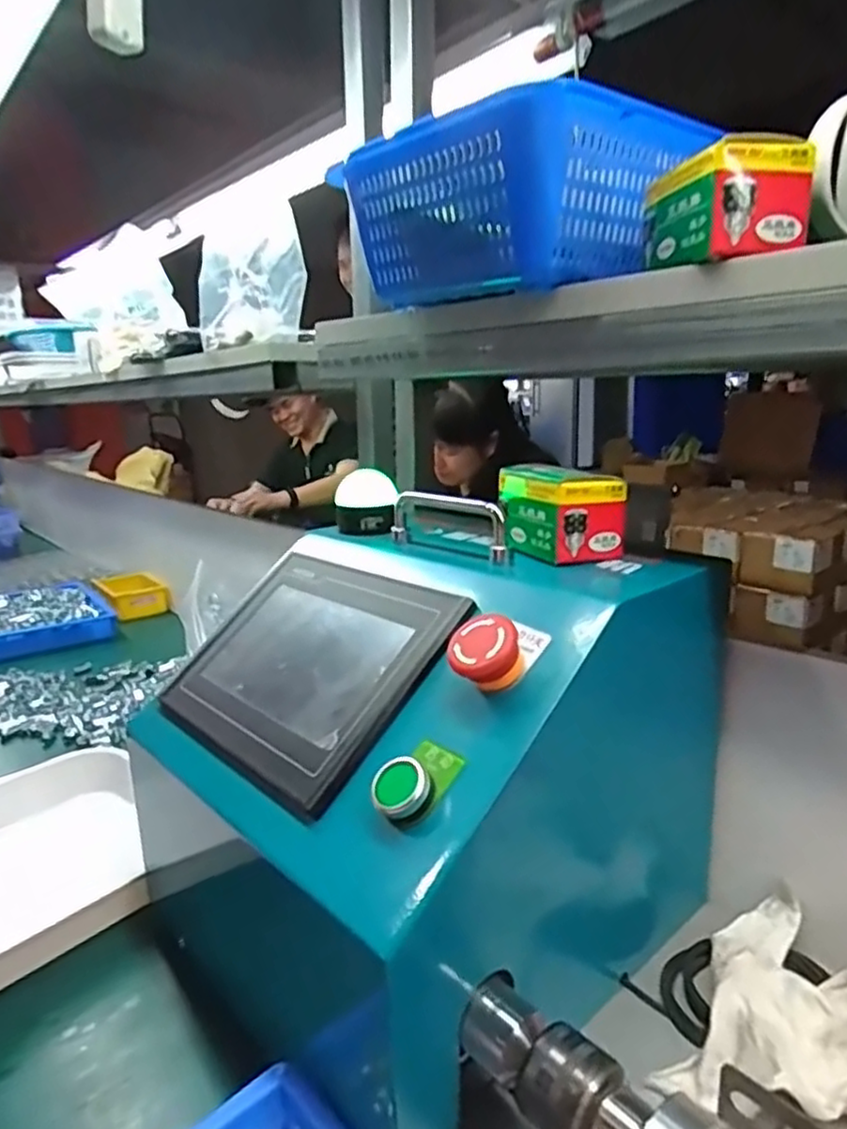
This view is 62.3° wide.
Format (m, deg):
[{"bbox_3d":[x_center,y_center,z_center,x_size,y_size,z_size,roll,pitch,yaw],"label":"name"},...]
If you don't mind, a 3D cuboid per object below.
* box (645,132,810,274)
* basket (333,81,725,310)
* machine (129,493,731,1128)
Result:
[{"bbox_3d":[0.158,-0.185,0.373,0.057,0.050,0.075,-4,14,-7],"label":"box"},{"bbox_3d":[0.047,-0.226,0.461,0.165,0.090,0.215,-14,19,-41],"label":"basket"},{"bbox_3d":[0.006,0.130,0.498,0.303,0.270,0.284,-13,18,-37],"label":"machine"}]

